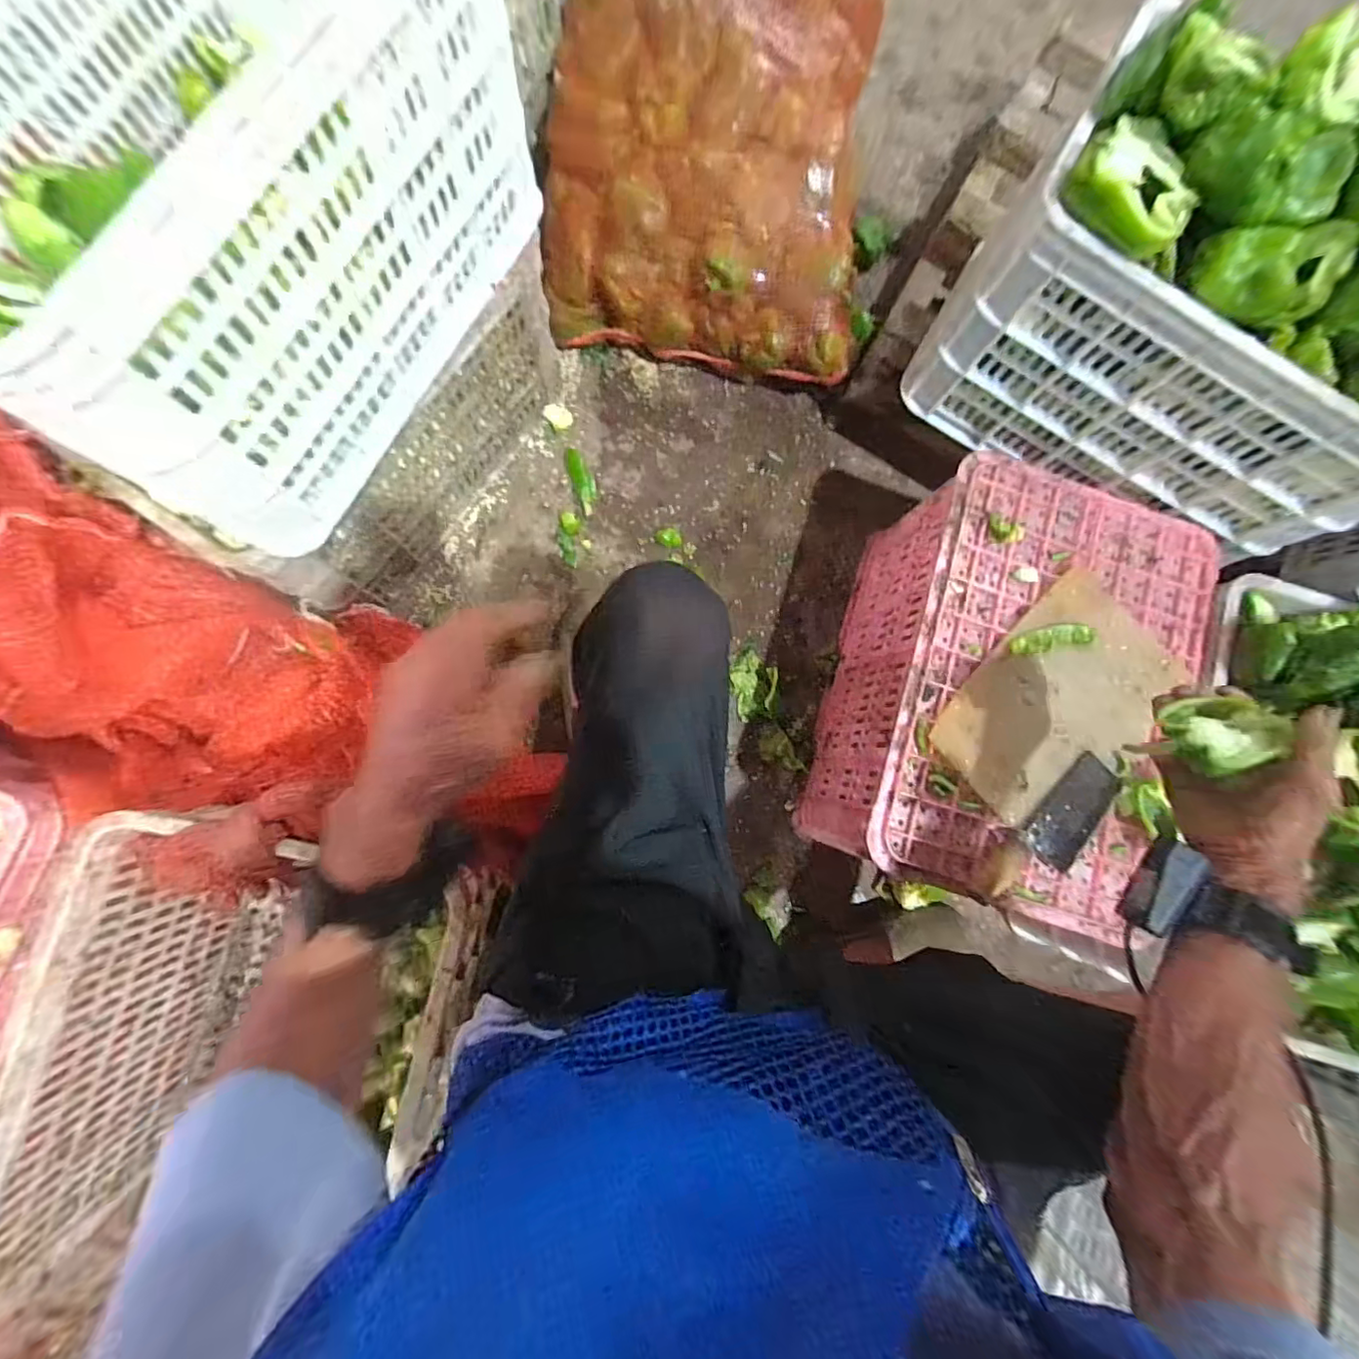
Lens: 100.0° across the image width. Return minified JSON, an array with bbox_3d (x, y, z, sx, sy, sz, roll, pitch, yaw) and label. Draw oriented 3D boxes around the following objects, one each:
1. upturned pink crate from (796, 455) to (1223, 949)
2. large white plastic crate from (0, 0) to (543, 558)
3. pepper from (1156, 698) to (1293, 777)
[{"bbox_3d":[0.435,0.023,0.792,0.366,0.294,0.522,19,81,-3],"label":"upturned pink crate"},{"bbox_3d":[-0.415,-0.437,0.476,0.368,0.273,0.476,29,80,-1],"label":"large white plastic crate"},{"bbox_3d":[0.421,0.041,0.440,0.063,0.044,0.053,-9,83,-7],"label":"pepper"}]

